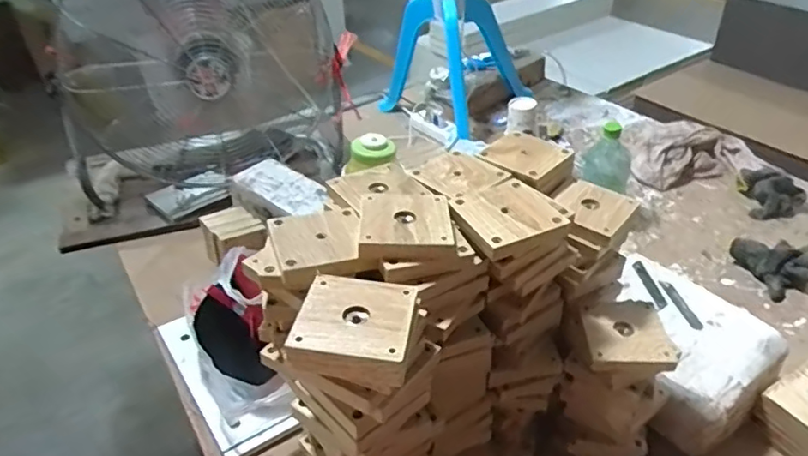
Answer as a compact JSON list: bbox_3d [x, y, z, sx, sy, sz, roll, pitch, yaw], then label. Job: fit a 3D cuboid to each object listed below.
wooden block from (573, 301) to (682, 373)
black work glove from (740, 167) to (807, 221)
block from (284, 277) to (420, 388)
[{"bbox_3d":[0.227,0.112,0.587,0.085,0.025,0.079,-5,37,-2],"label":"wooden block"},{"bbox_3d":[0.720,-0.073,1.099,0.100,0.068,0.122,5,38,11],"label":"black work glove"},{"bbox_3d":[-0.034,0.071,0.417,0.081,0.029,0.075,4,38,9],"label":"block"}]

